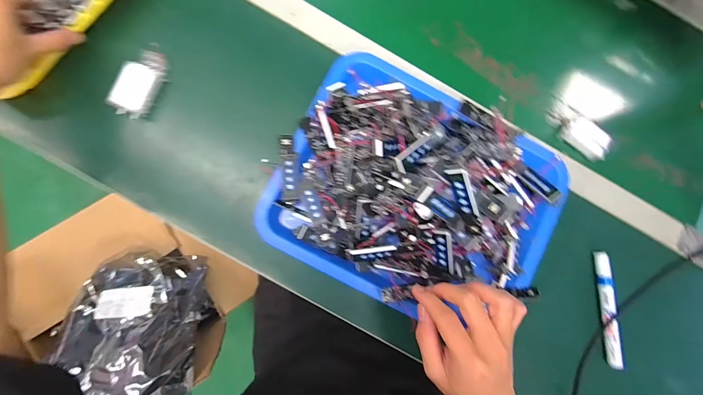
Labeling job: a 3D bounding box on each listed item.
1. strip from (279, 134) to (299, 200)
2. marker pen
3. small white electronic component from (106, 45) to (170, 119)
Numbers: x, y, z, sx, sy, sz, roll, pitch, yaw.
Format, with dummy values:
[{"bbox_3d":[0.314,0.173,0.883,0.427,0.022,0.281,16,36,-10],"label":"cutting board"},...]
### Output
[{"bbox_3d":[-0.072,-0.036,0.373,0.019,0.009,0.076,-6,84,-7],"label":"strip"},{"bbox_3d":[0.335,0.146,0.418,0.011,0.015,0.146,-3,84,-7],"label":"marker pen"},{"bbox_3d":[-0.253,-0.141,0.387,0.040,0.018,0.090,23,82,-3],"label":"small white electronic component"}]

